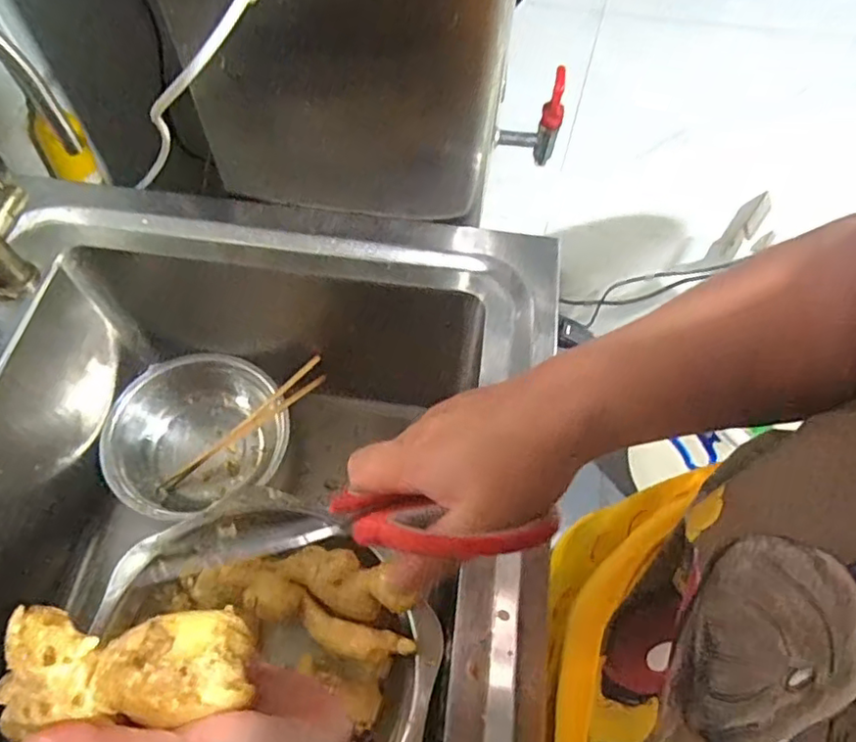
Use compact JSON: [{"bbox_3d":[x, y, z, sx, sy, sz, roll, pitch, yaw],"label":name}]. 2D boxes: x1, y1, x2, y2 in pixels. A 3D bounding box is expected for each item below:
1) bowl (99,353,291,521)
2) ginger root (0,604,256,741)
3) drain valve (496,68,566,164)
[{"bbox_3d":[-0.265,0.075,0.728,0.194,0.092,0.179,1,60,-1],"label":"bowl"},{"bbox_3d":[-0.110,0.110,0.231,0.084,0.022,0.037,5,58,-16],"label":"ginger root"},{"bbox_3d":[0.125,-0.308,0.756,0.075,0.124,0.028,10,60,4],"label":"drain valve"}]

